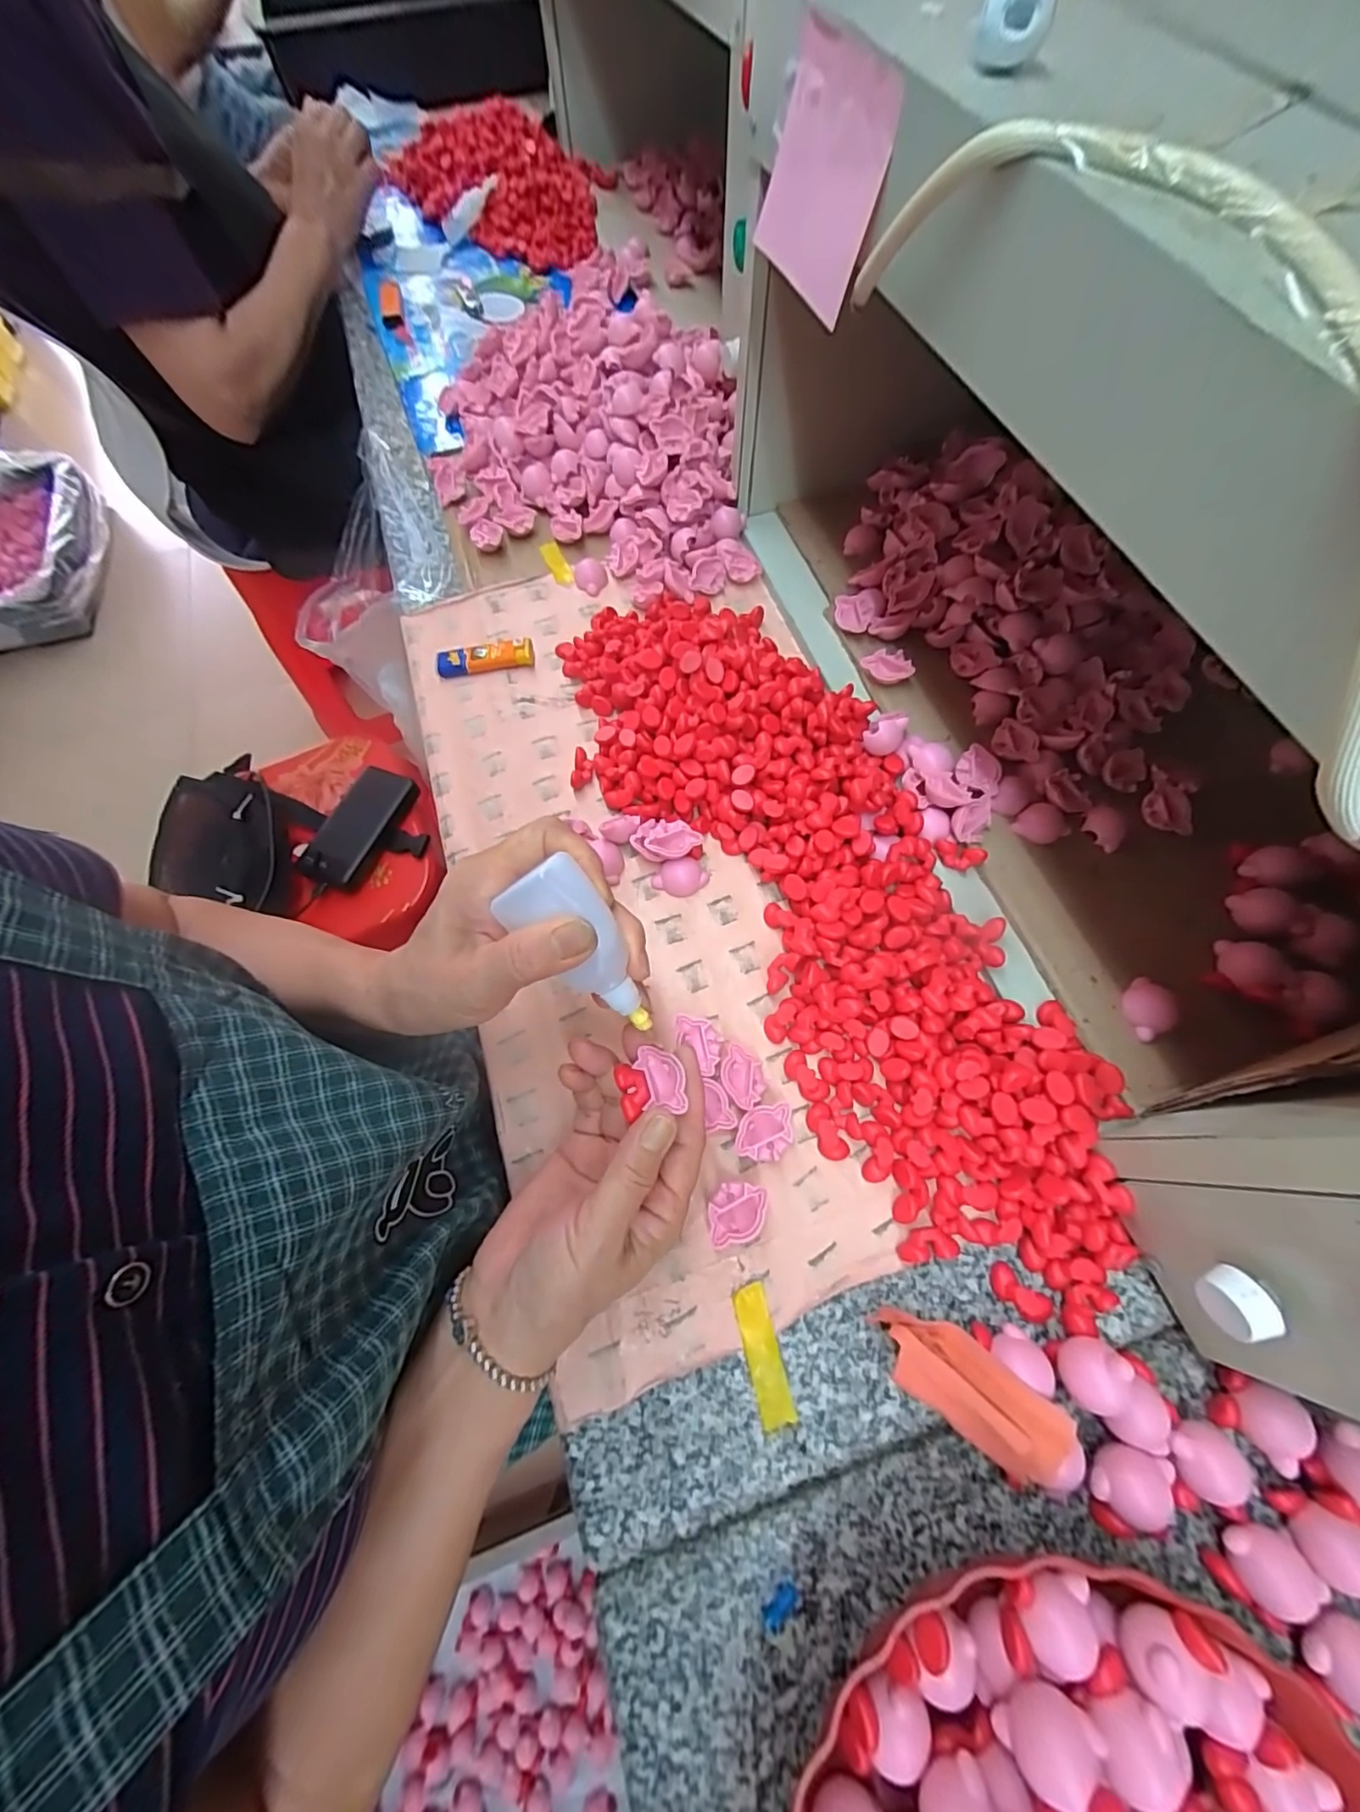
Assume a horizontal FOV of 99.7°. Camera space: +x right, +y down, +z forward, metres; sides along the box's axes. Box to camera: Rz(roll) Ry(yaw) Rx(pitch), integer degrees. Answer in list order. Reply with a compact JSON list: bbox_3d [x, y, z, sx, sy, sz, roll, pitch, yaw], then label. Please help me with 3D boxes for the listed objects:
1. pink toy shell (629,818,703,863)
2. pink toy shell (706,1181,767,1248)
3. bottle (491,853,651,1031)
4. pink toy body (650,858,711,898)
[{"bbox_3d":[-0.009,-0.046,0.388,0.045,0.017,0.028,14,72,7],"label":"pink toy shell"},{"bbox_3d":[0.031,0.165,0.310,0.031,0.015,0.028,-8,71,-1],"label":"pink toy shell"},{"bbox_3d":[-0.042,0.024,0.258,0.039,0.020,0.089,-34,111,-9],"label":"bottle"},{"bbox_3d":[0.001,-0.018,0.389,0.038,0.014,0.022,-17,71,-4],"label":"pink toy body"}]

